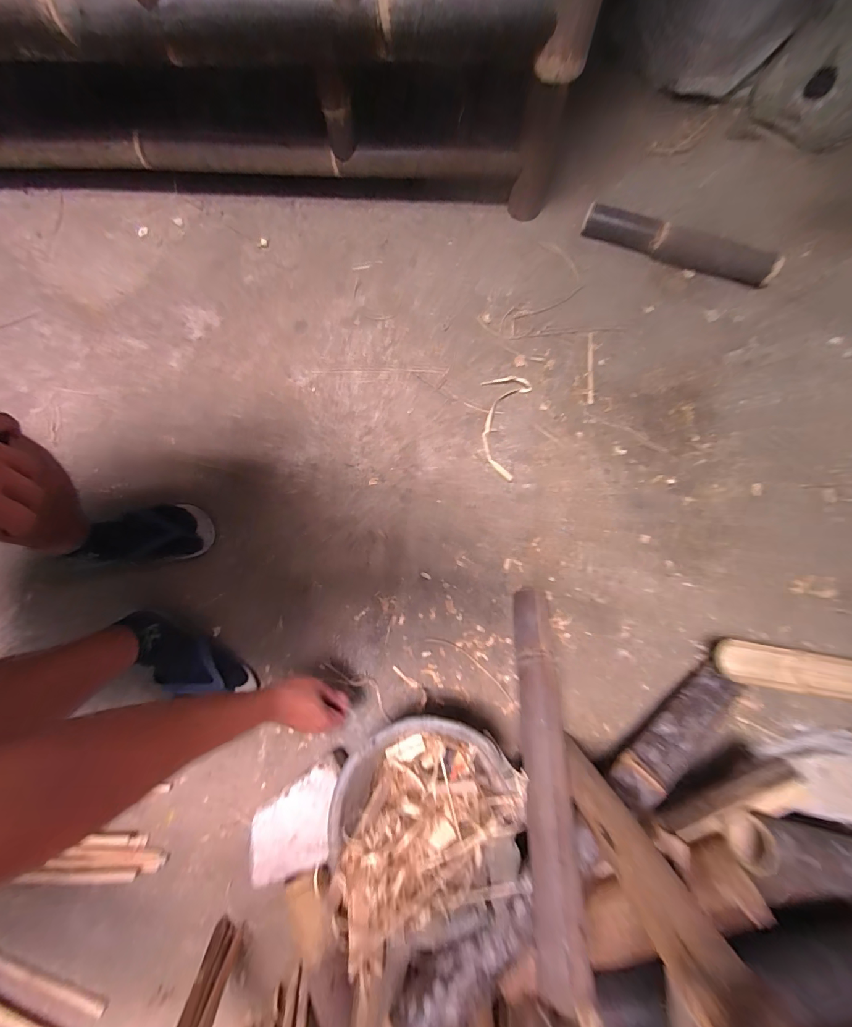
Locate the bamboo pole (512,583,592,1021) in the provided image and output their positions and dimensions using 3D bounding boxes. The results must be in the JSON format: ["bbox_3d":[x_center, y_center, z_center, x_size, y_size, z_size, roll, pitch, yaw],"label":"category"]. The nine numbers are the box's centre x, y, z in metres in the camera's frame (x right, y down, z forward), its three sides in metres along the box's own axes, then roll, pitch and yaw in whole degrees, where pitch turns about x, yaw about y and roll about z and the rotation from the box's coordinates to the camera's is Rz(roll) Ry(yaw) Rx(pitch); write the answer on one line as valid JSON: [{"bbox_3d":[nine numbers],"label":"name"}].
[{"bbox_3d":[0.171,0.336,0.568,0.061,0.059,0.503,6,53,0],"label":"bamboo pole"}]

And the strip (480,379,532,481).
[{"bbox_3d":[0.154,-0.191,0.827,0.103,0.004,0.238,15,79,2],"label":"strip"}]

